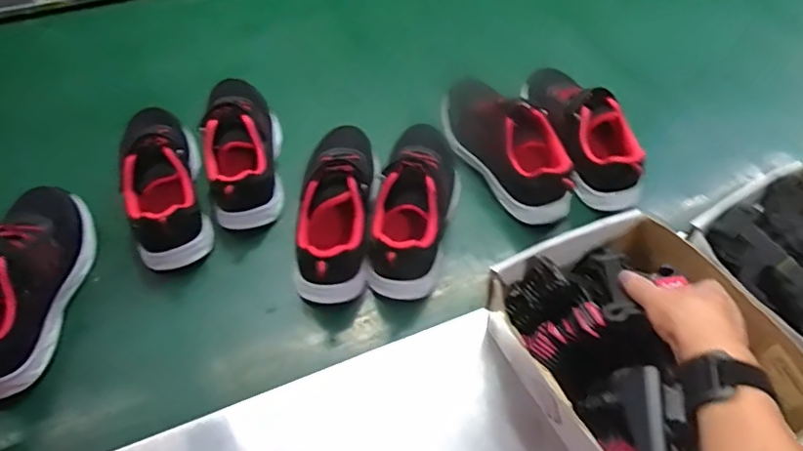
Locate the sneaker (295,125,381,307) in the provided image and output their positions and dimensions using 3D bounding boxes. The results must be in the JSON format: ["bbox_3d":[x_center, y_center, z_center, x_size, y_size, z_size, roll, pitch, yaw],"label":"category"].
[{"bbox_3d":[-0.077,-0.029,0.631,0.082,0.079,0.237,0,51,-1],"label":"sneaker"}]

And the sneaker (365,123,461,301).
[{"bbox_3d":[0.018,-0.033,0.637,0.088,0.076,0.222,9,52,6],"label":"sneaker"}]

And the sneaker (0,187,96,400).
[{"bbox_3d":[-0.390,0.054,0.557,0.084,0.083,0.239,0,51,-1],"label":"sneaker"}]

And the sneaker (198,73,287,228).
[{"bbox_3d":[-0.203,-0.107,0.691,0.089,0.085,0.225,-7,52,-7],"label":"sneaker"}]

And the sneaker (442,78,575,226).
[{"bbox_3d":[0.124,-0.104,0.700,0.087,0.084,0.228,-30,58,-23],"label":"sneaker"}]

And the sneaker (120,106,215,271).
[{"bbox_3d":[-0.280,-0.062,0.656,0.075,0.084,0.223,-15,53,-13],"label":"sneaker"}]

